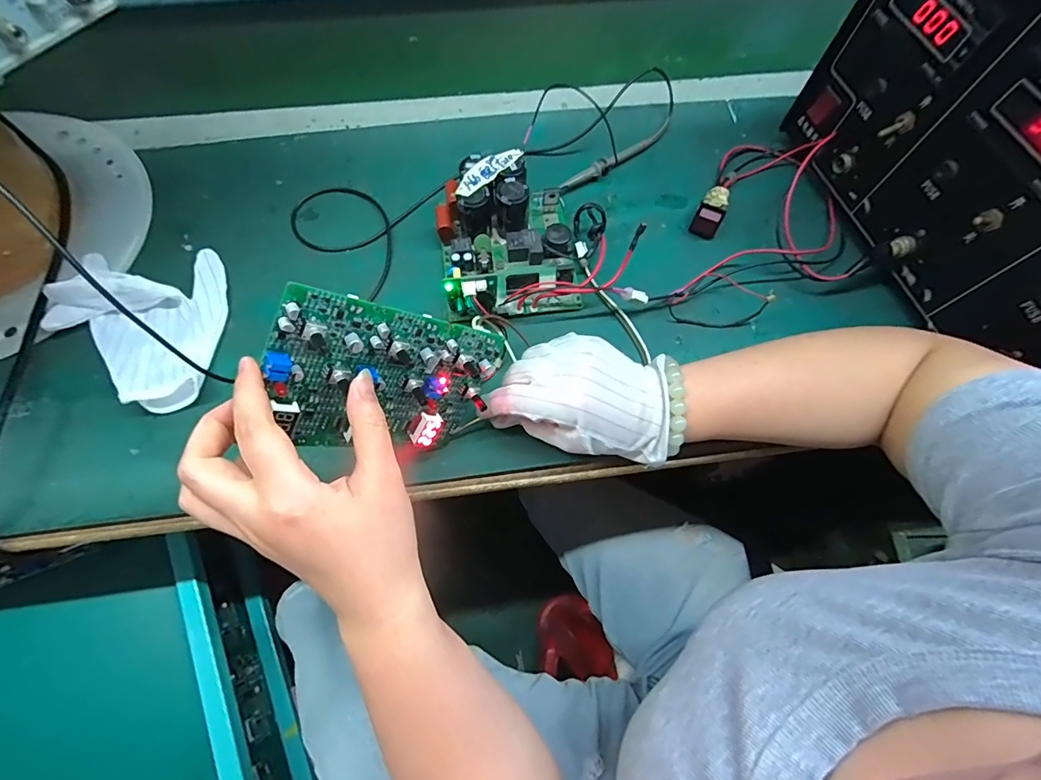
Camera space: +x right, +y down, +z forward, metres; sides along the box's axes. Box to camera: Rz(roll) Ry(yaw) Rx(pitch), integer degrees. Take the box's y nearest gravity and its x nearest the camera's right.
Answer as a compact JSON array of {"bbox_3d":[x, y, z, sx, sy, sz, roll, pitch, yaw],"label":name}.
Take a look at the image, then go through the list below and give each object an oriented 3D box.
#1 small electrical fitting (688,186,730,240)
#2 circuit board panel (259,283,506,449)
[{"bbox_3d":[0.190,-0.178,0.447,0.026,0.030,0.045,27,70,9],"label":"small electrical fitting"},{"bbox_3d":[-0.084,-0.003,0.290,0.015,0.146,0.102,47,115,38],"label":"circuit board panel"}]

